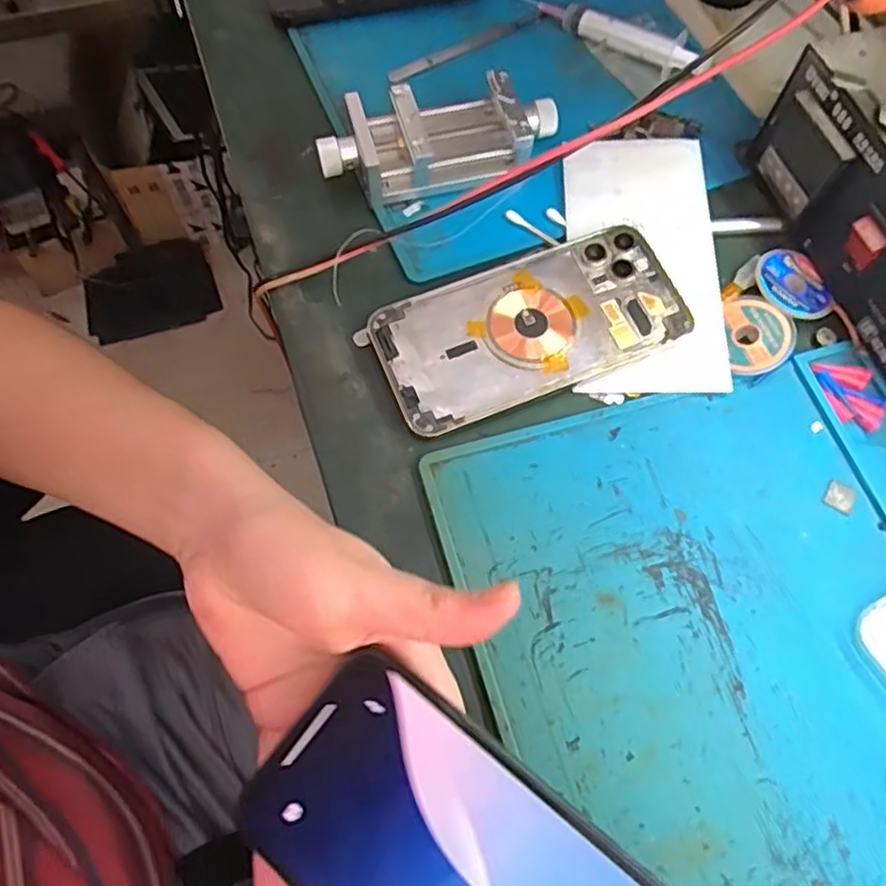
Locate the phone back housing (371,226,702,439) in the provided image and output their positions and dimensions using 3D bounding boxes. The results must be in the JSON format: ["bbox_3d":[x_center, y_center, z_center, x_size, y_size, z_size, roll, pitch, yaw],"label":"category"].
[{"bbox_3d":[0.046,-0.062,0.367,0.159,0.015,0.078,-21,68,-10],"label":"phone back housing"}]

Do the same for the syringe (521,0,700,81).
[{"bbox_3d":[0.105,-0.275,0.462,0.128,0.020,0.023,28,69,11],"label":"syringe"}]

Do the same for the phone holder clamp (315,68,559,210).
[{"bbox_3d":[-0.002,-0.175,0.405,0.136,0.035,0.054,-12,67,-6],"label":"phone holder clamp"}]

